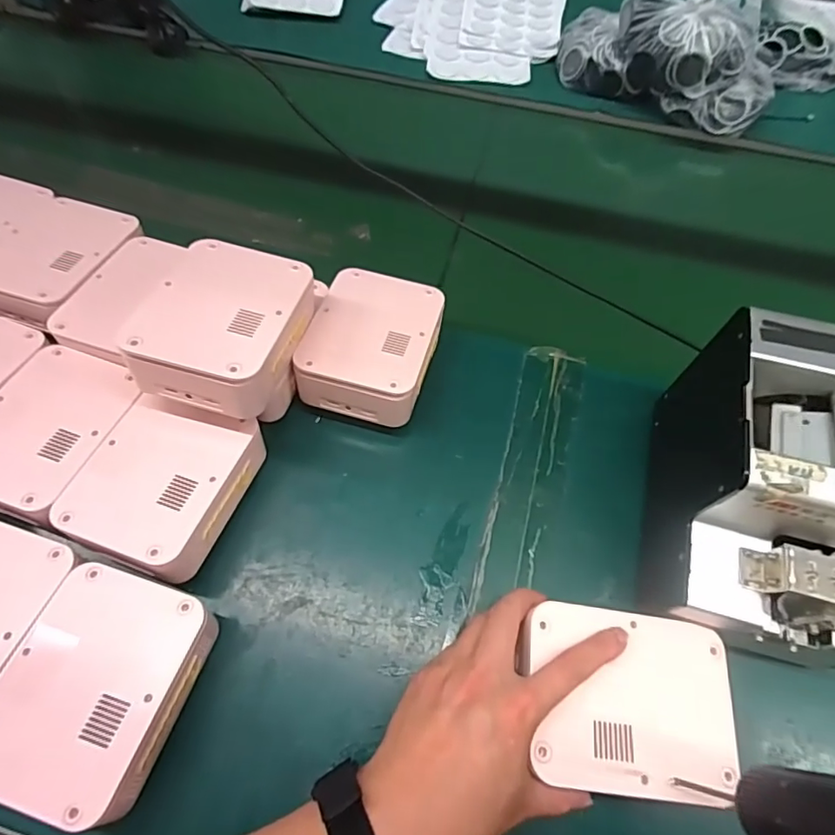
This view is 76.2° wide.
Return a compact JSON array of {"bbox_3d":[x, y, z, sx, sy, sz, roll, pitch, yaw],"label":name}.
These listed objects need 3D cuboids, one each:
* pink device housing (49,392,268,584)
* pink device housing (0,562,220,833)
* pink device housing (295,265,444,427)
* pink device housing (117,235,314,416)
[{"bbox_3d":[-0.187,0.048,0.393,0.101,0.044,0.122,16,62,7],"label":"pink device housing"},{"bbox_3d":[-0.200,0.169,0.341,0.100,0.056,0.126,16,62,7],"label":"pink device housing"},{"bbox_3d":[-0.038,-0.060,0.461,0.097,0.069,0.129,15,62,6],"label":"pink device housing"},{"bbox_3d":[-0.138,-0.072,0.386,0.094,0.049,0.127,13,62,5],"label":"pink device housing"}]

